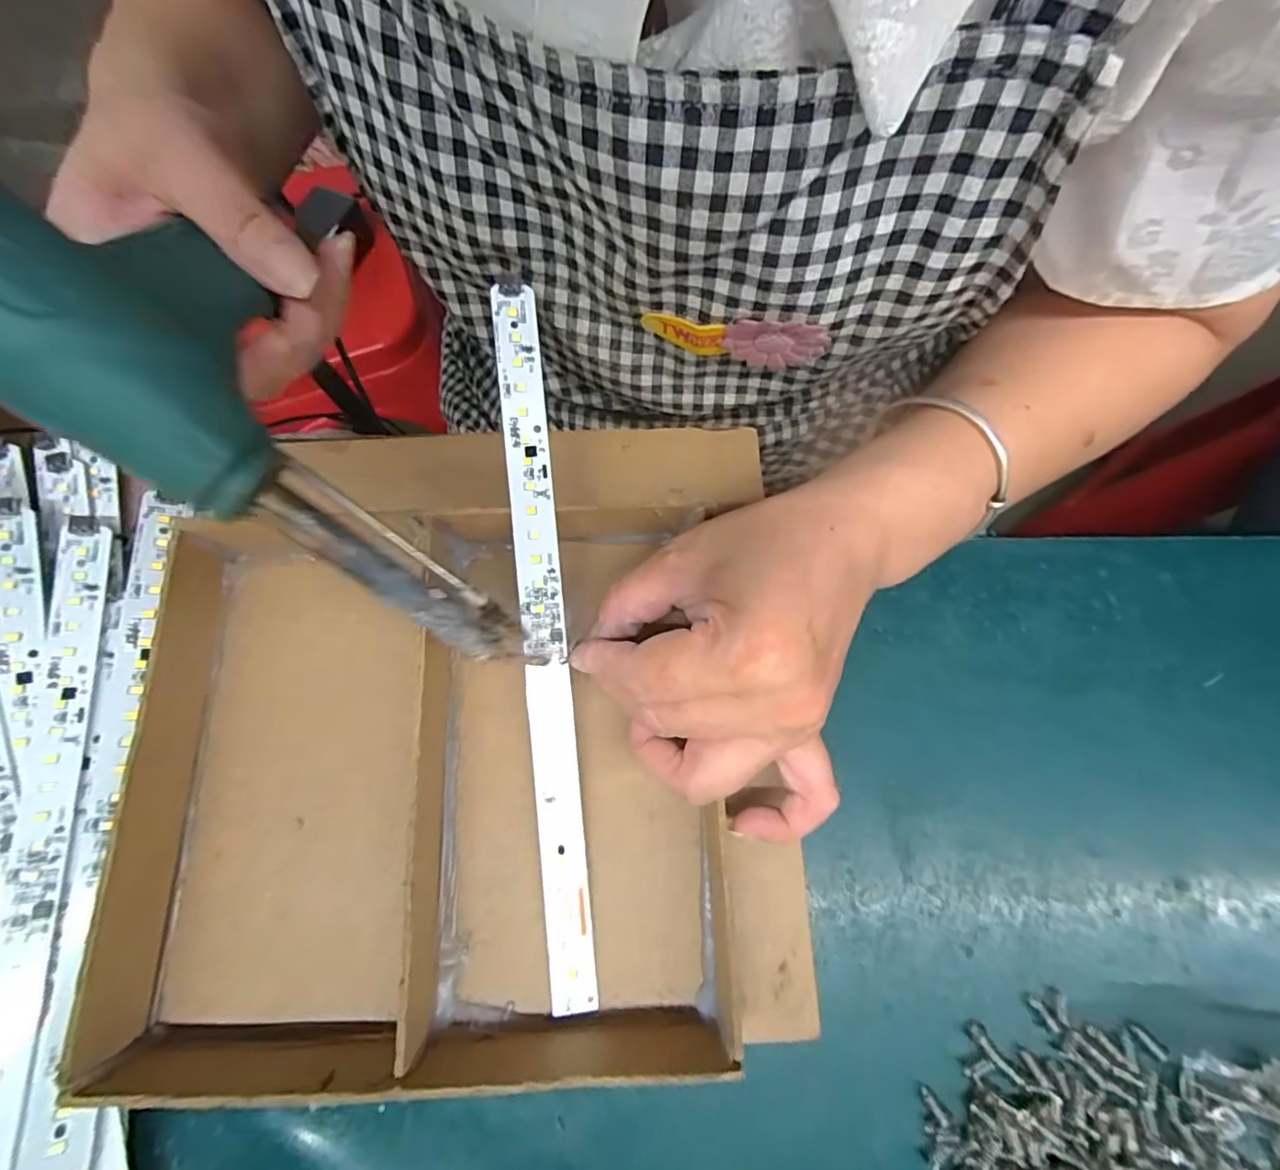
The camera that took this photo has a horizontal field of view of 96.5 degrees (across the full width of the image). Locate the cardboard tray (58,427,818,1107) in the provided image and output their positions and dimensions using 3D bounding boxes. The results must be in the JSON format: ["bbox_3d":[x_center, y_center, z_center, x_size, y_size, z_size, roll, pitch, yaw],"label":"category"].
[{"bbox_3d":[-0.067,0.047,0.239,0.247,0.048,0.259,-4,73,-2],"label":"cardboard tray"}]

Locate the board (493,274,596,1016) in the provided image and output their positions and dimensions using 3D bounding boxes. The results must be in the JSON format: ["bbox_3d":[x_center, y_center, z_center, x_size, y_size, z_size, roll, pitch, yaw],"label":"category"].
[{"bbox_3d":[-0.038,0.020,0.228,0.016,0.010,0.280,-5,87,-2],"label":"board"}]

